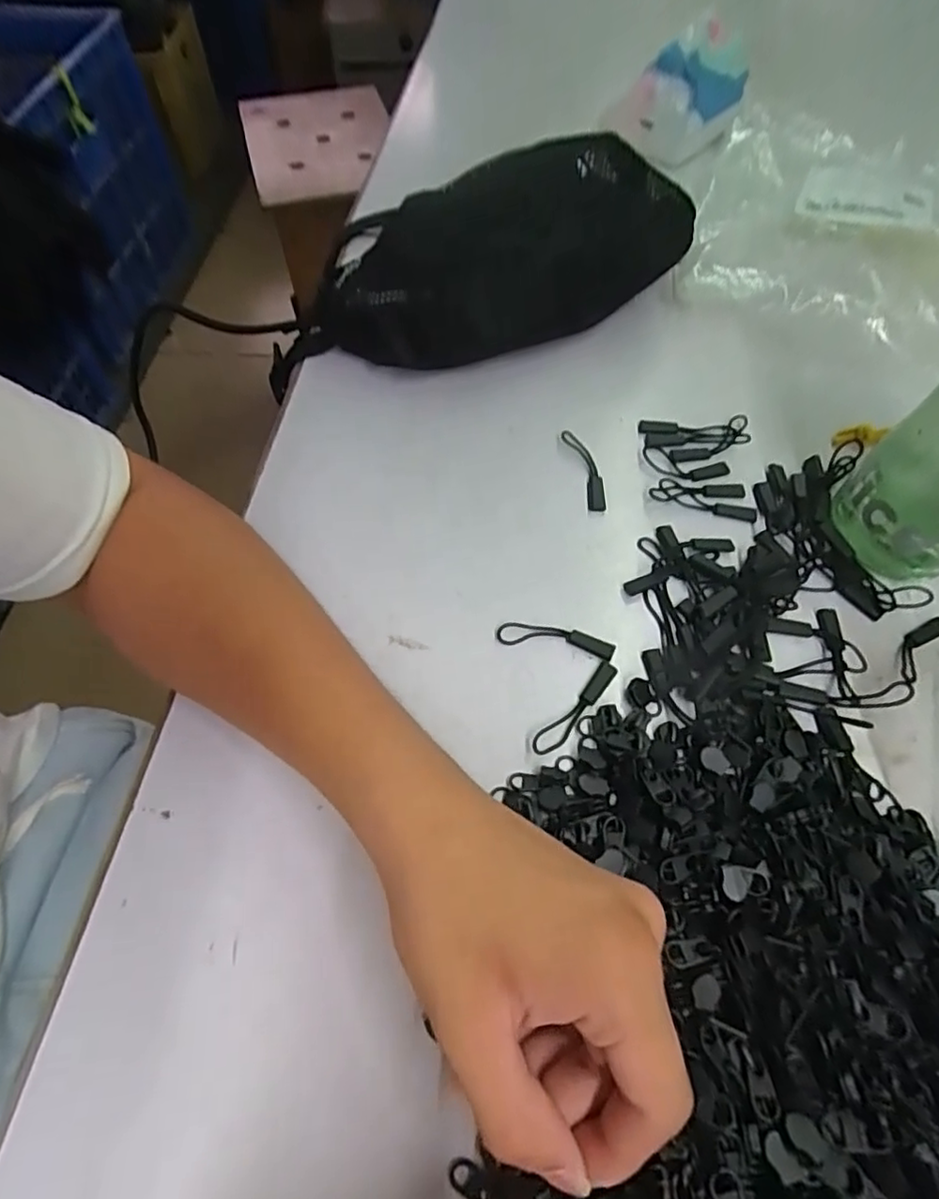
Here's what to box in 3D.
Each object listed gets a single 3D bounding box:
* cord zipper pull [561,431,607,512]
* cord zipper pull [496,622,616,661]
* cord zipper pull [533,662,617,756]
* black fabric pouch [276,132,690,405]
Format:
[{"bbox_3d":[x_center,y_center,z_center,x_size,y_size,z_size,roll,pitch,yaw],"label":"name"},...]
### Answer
[{"bbox_3d":[0.071,-0.079,0.376,0.014,0.008,0.058,-10,70,-11],"label":"cord zipper pull"},{"bbox_3d":[0.045,0.020,0.321,0.061,0.004,0.014,9,61,6],"label":"cord zipper pull"},{"bbox_3d":[0.053,0.052,0.302,0.011,0.006,0.060,39,68,20],"label":"cord zipper pull"},{"bbox_3d":[0.012,-0.220,0.408,0.295,0.087,0.097,-20,62,-10],"label":"black fabric pouch"}]

